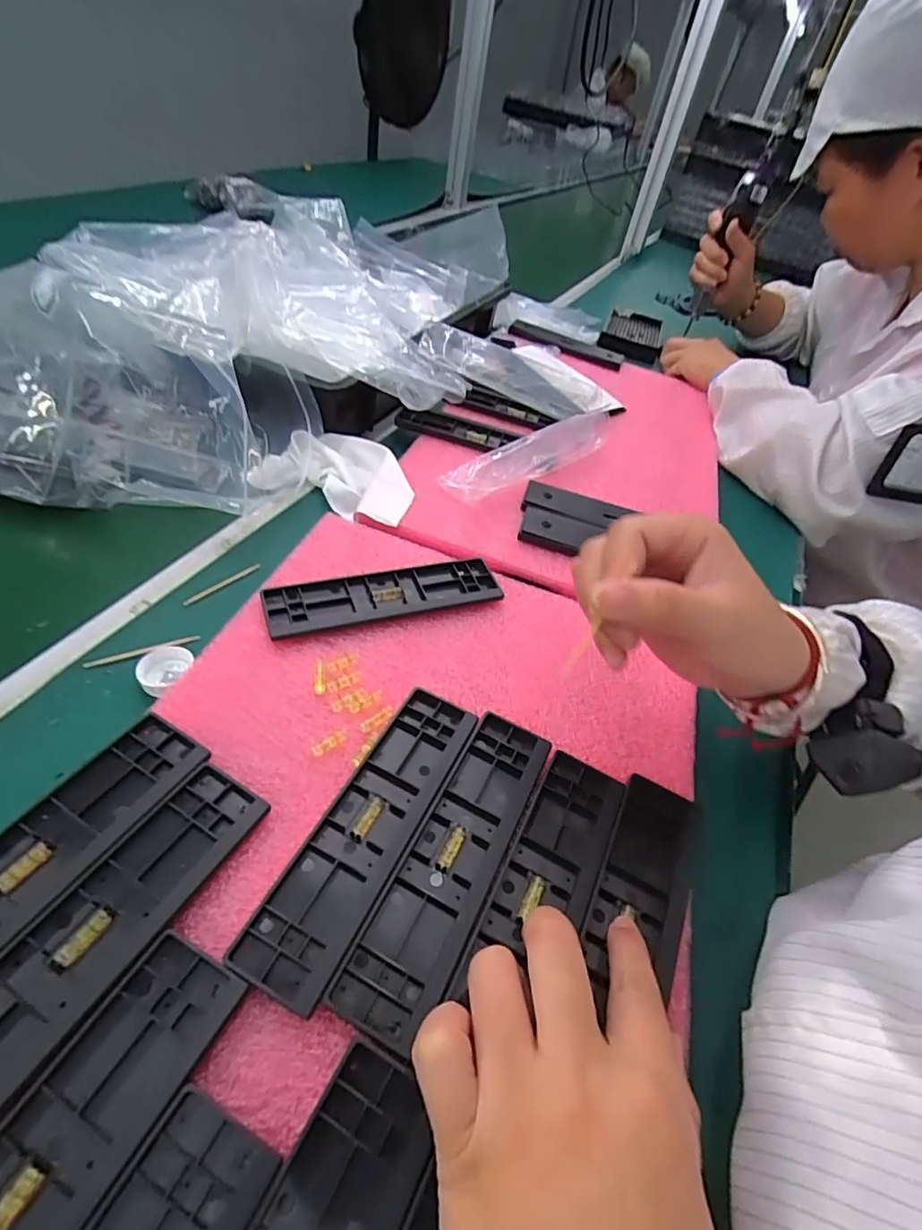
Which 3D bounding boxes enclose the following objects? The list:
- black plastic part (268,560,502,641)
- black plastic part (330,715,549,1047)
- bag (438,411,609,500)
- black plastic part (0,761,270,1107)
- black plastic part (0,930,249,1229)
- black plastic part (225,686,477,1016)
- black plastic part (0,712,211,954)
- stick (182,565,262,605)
[{"bbox_3d":[-0.050,-0.014,0.379,0.157,0.014,0.042,-11,49,-21],"label":"black plastic part"},{"bbox_3d":[-0.003,0.112,0.268,0.042,0.009,0.157,25,46,13],"label":"black plastic part"},{"bbox_3d":[0.084,-0.163,0.537,0.245,0.021,0.041,-30,58,-34],"label":"bag"},{"bbox_3d":[-0.149,0.128,0.221,0.042,0.008,0.158,28,47,15],"label":"black plastic part"},{"bbox_3d":[-0.137,0.183,0.170,0.043,0.007,0.158,26,46,14],"label":"black plastic part"},{"bbox_3d":[-0.044,0.099,0.272,0.042,0.005,0.158,24,46,12],"label":"black plastic part"},{"bbox_3d":[-0.182,0.109,0.236,0.042,0.015,0.157,28,47,16],"label":"black plastic part"},{"bbox_3d":[-0.168,-0.022,0.394,0.004,0.005,0.061,33,49,20],"label":"stick"}]

